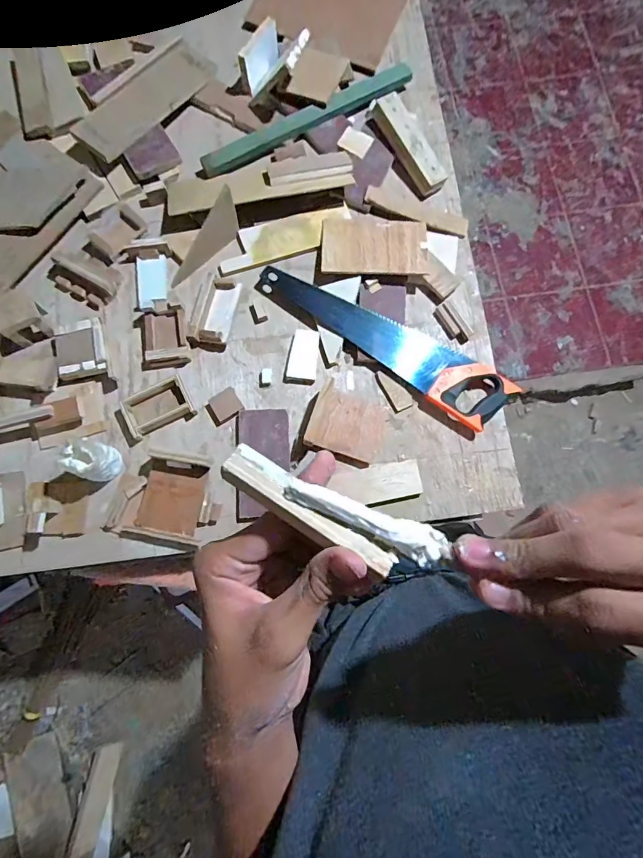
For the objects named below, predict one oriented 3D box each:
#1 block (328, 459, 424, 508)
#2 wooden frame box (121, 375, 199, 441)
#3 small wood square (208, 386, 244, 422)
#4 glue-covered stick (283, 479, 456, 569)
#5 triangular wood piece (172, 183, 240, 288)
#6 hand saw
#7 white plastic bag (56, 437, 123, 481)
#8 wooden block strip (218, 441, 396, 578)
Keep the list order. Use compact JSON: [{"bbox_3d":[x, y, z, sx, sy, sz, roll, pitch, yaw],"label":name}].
[{"bbox_3d":[0.101,0.102,0.775,0.158,0.018,0.068,-9,79,-3],"label":"block"},{"bbox_3d":[-0.296,-0.041,0.770,0.116,0.026,0.078,-26,80,-6],"label":"wooden frame box"},{"bbox_3d":[-0.176,-0.046,0.784,0.050,0.014,0.046,-28,80,-6],"label":"small wood square"},{"bbox_3d":[0.023,0.044,0.206,0.084,0.007,0.017,23,80,6],"label":"glue-covered stick"},{"bbox_3d":[-0.214,-0.350,0.813,0.196,0.070,0.019,-48,53,15],"label":"triangular wood piece"},{"bbox_3d":[0.117,-0.180,0.817,0.510,0.025,0.115,35,80,6],"label":"hand saw"},{"bbox_3d":[-0.380,0.053,0.707,0.054,0.086,0.064,8,78,0],"label":"white plastic bag"},{"bbox_3d":[-0.006,0.040,0.210,0.095,0.008,0.019,33,81,8],"label":"wooden block strip"}]

